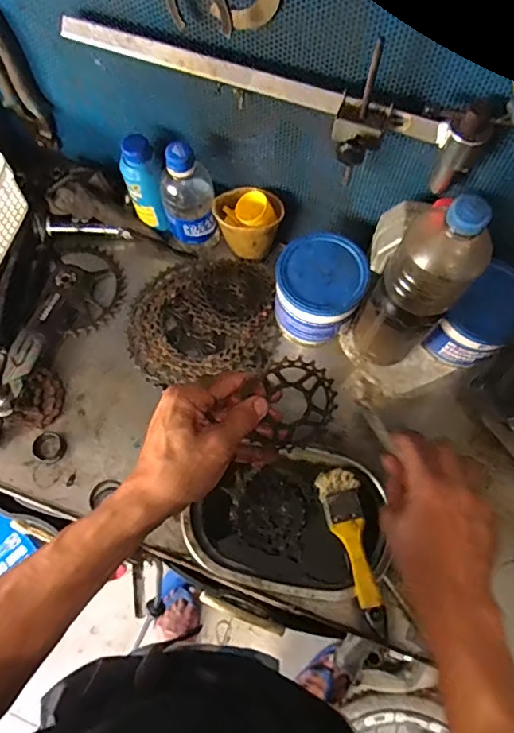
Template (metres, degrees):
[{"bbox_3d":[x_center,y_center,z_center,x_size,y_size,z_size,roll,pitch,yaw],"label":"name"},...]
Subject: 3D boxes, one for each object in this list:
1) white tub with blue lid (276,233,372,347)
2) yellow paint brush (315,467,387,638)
[{"bbox_3d":[0.074,-0.087,0.621,0.098,0.097,0.104,0,68,0],"label":"white tub with blue lid"},{"bbox_3d":[0.103,0.183,0.528,0.042,0.026,0.157,-14,68,-5],"label":"yellow paint brush"}]

